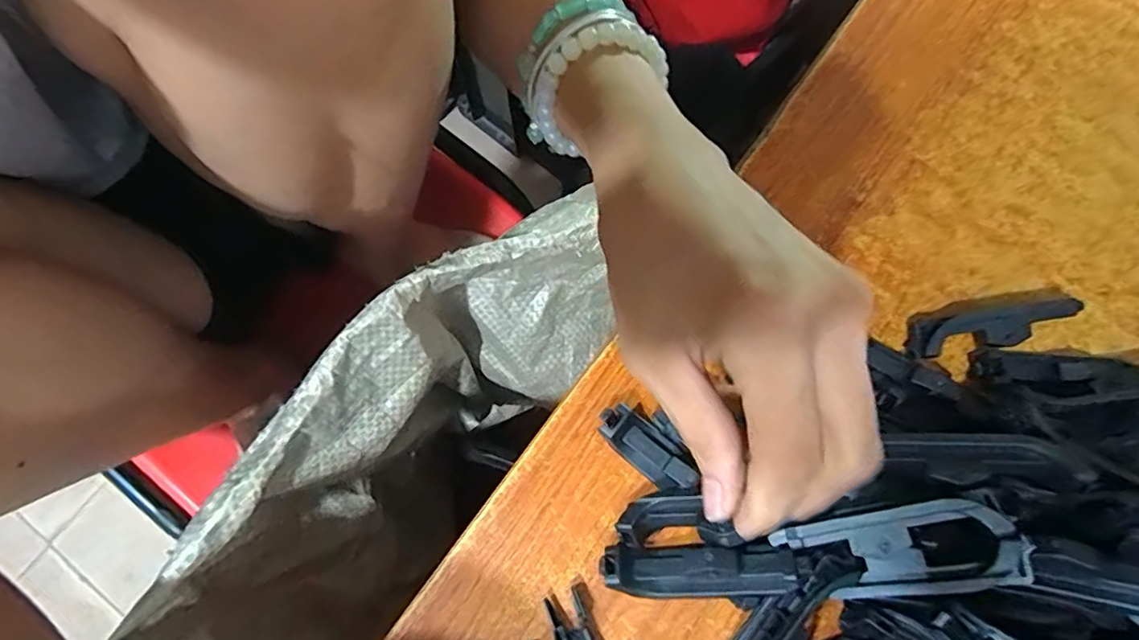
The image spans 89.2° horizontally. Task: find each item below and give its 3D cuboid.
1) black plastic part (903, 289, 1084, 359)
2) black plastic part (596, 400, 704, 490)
[{"bbox_3d":[0.184,0.001,0.255,0.074,0.012,0.023,-7,75,-3],"label":"black plastic part"},{"bbox_3d":[0.031,0.053,0.237,0.047,0.016,0.017,41,78,9],"label":"black plastic part"}]

